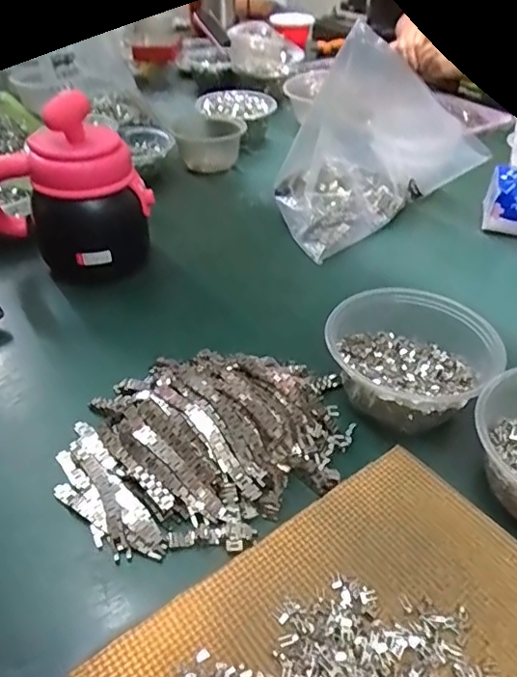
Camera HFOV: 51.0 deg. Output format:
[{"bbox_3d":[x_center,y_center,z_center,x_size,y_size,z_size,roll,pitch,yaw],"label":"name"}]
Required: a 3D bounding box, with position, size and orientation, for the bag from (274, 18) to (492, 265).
[{"bbox_3d":[0.141,-0.237,0.659,0.240,0.196,0.137,-21,43,-22],"label":"bag"}]

